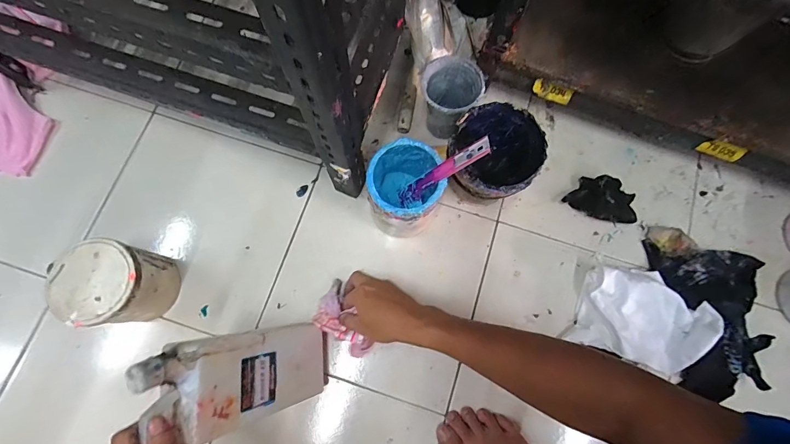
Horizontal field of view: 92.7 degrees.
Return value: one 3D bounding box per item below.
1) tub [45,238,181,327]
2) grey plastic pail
[{"bbox_3d":[-0.364,0.084,0.505,0.098,0.115,0.097,0,77,-1],"label":"tub"},{"bbox_3d":[0.079,-0.184,0.571,0.082,0.106,0.086,0,77,-1],"label":"grey plastic pail"}]

